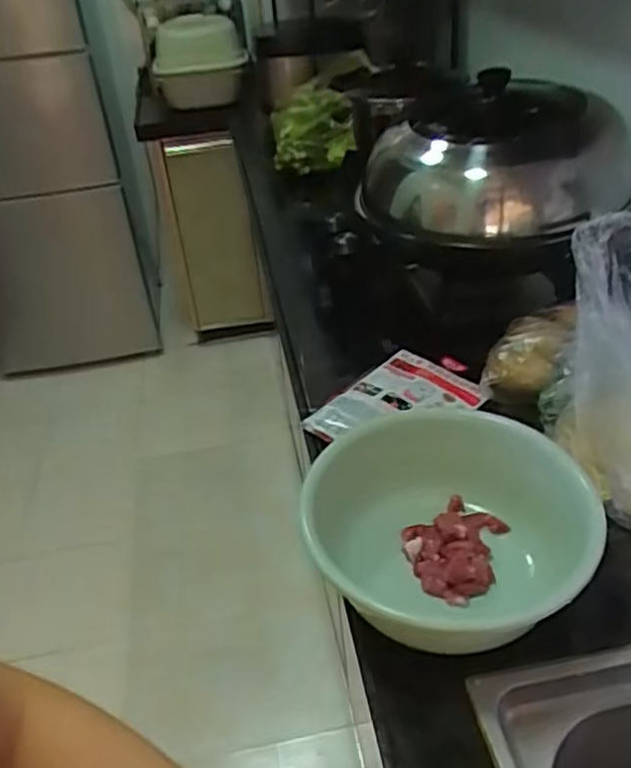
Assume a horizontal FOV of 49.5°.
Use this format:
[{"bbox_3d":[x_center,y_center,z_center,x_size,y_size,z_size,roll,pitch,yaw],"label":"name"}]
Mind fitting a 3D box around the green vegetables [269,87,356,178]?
[{"bbox_3d":[-0.006,-0.492,1.331,0.151,0.146,0.148,-7,37,-2],"label":"green vegetables"}]

